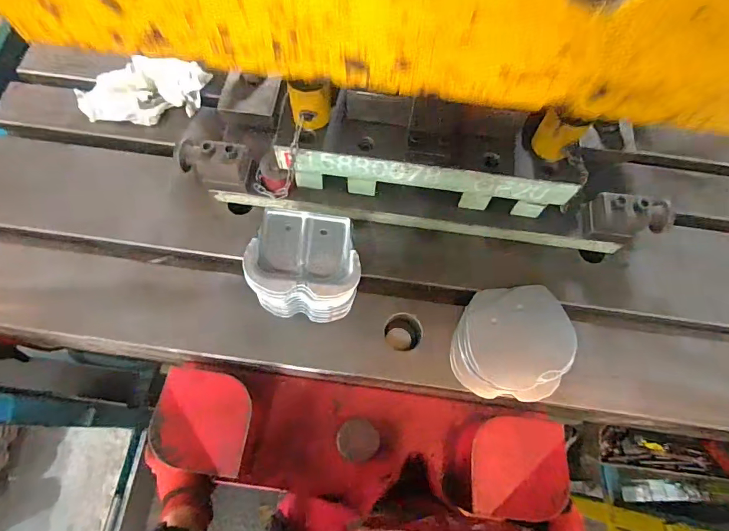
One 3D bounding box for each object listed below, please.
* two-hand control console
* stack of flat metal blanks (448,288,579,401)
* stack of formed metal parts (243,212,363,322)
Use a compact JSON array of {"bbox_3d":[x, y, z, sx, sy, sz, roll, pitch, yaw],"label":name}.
[{"bbox_3d":[-0.007,0.230,0.564,0.499,0.099,0.141,6,68,1],"label":"two-hand control console"},{"bbox_3d":[0.201,0.103,0.573,0.160,0.025,0.142,-1,68,-2],"label":"stack of flat metal blanks"},{"bbox_3d":[-0.068,0.001,0.518,0.119,0.113,0.107,3,68,-1],"label":"stack of formed metal parts"}]

